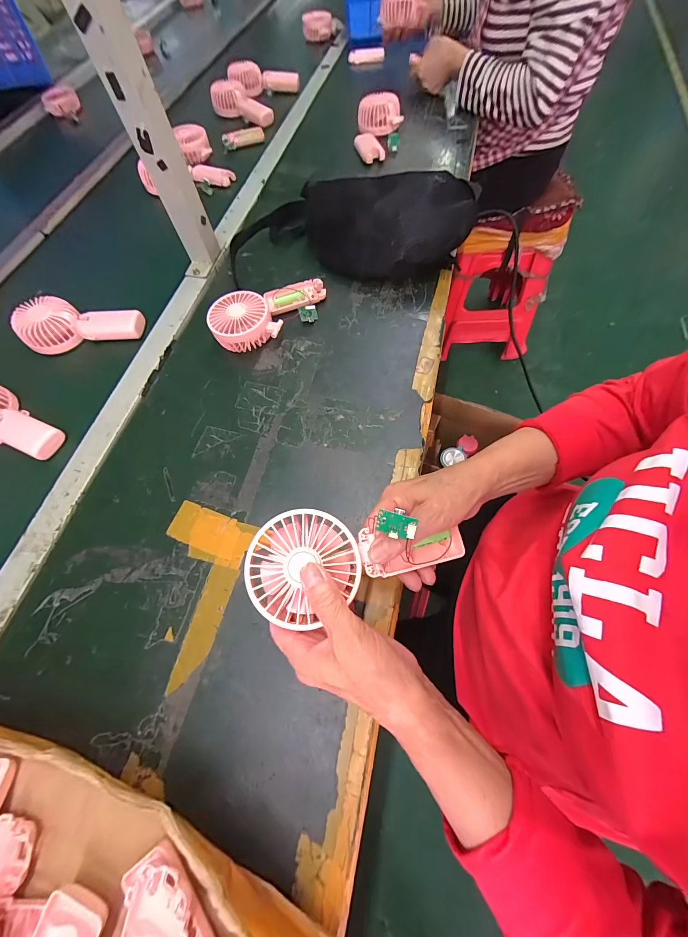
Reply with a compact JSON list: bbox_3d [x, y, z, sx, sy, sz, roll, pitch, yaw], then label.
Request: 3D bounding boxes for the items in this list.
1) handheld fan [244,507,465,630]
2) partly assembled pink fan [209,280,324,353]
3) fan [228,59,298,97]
[{"bbox_3d":[0.020,0.070,0.257,0.184,0.047,0.081,-1,67,-15],"label":"handheld fan"},{"bbox_3d":[-0.108,-0.238,0.489,0.186,0.044,0.092,-33,68,-10],"label":"partly assembled pink fan"},{"bbox_3d":[-0.200,-0.963,0.811,0.168,0.047,0.072,4,68,4],"label":"fan"}]

